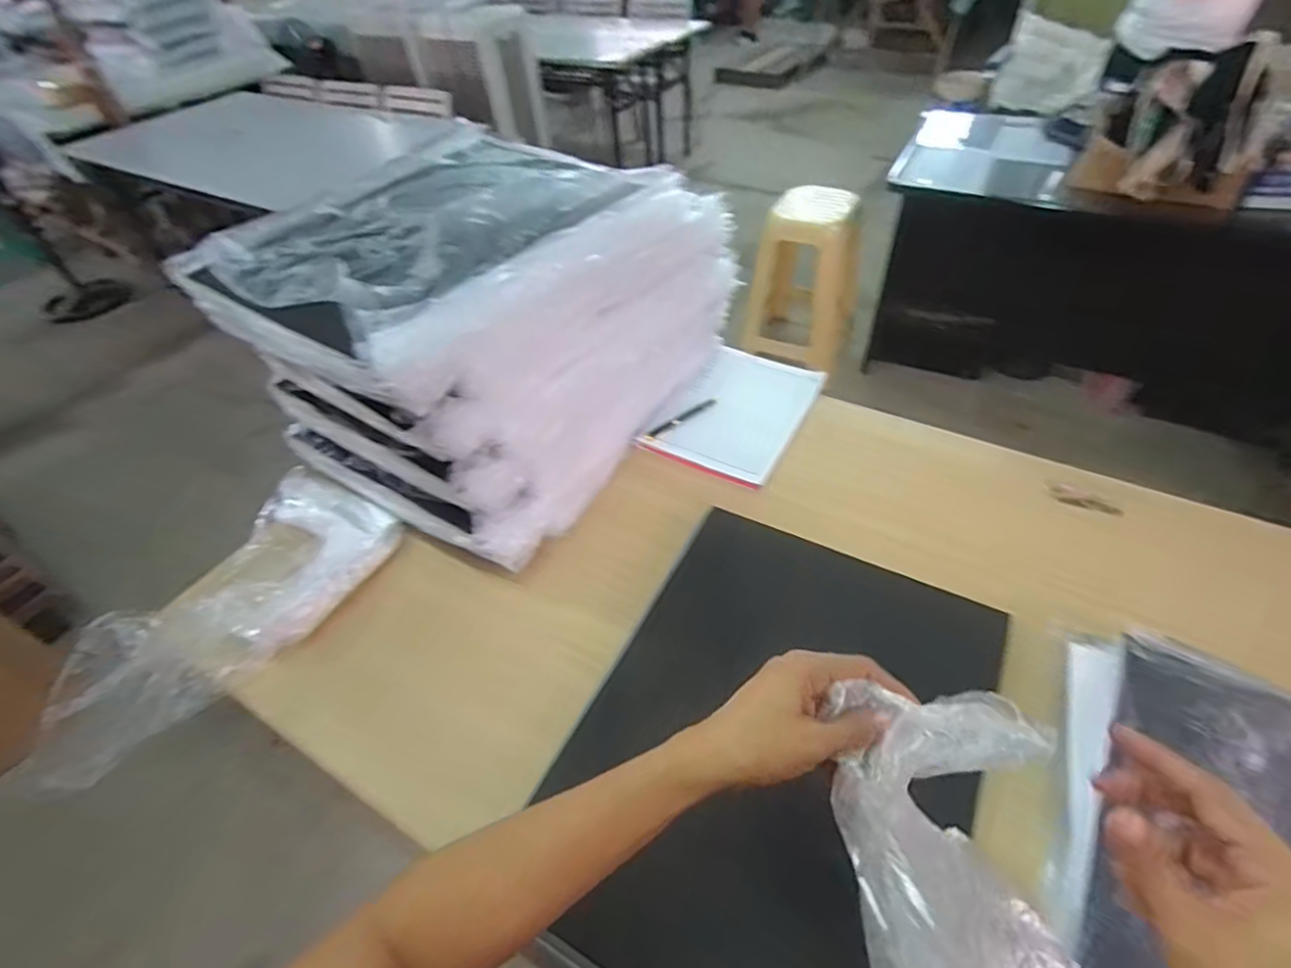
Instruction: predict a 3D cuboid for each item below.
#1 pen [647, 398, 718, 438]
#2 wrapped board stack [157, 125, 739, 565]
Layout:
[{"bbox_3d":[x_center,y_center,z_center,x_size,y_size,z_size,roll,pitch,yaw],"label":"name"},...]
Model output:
[{"bbox_3d":[0.059,-0.105,0.977,0.143,0.010,0.011,-31,66,-28],"label":"pen"},{"bbox_3d":[-0.223,-0.251,0.879,0.469,0.319,0.565,23,52,25],"label":"wrapped board stack"}]

